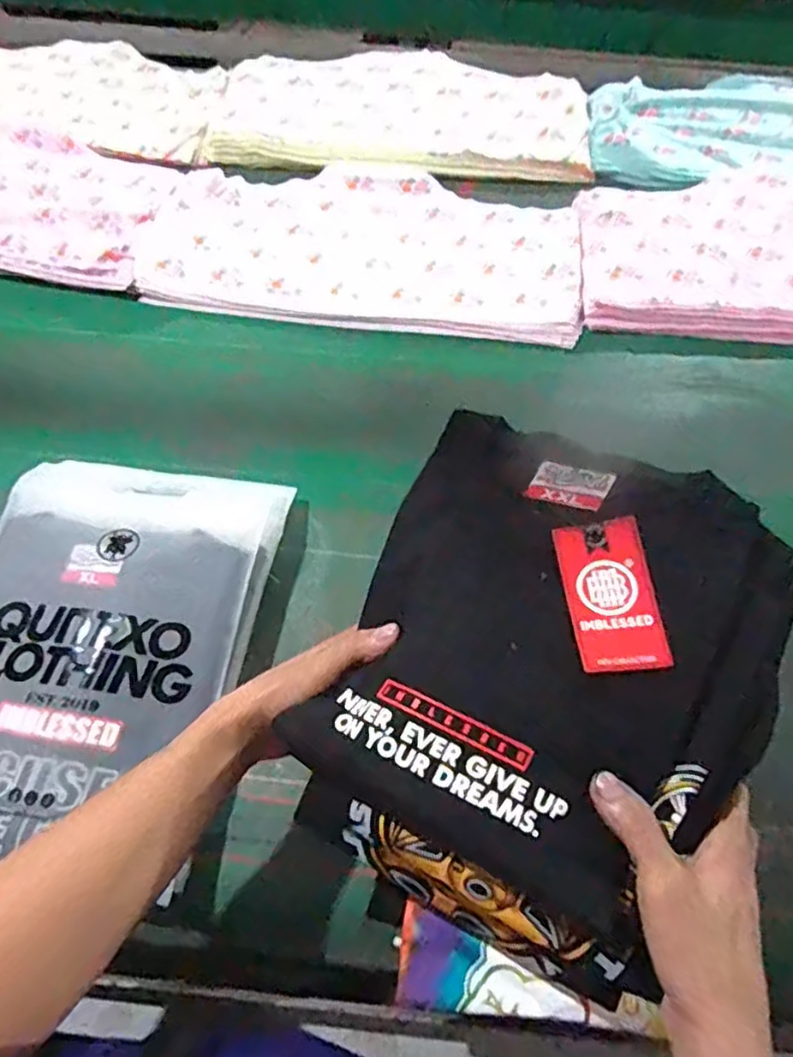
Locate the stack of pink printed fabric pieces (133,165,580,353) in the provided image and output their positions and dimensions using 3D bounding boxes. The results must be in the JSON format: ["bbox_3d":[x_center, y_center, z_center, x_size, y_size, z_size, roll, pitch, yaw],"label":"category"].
[{"bbox_3d":[-0.040,-0.360,0.858,0.528,0.039,0.283,4,61,2],"label":"stack of pink printed fabric pieces"}]

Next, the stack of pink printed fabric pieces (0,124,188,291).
[{"bbox_3d":[-0.540,-0.447,0.888,0.498,0.044,0.257,12,61,6],"label":"stack of pink printed fabric pieces"}]

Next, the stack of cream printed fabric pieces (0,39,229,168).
[{"bbox_3d":[-0.506,-0.647,1.030,0.489,0.068,0.260,8,61,4],"label":"stack of cream printed fabric pieces"}]

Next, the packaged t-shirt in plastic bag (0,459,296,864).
[{"bbox_3d":[-0.260,0.101,0.584,0.254,0.061,0.363,8,61,4],"label":"packaged t-shirt in plastic bag"}]

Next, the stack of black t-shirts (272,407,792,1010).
[{"bbox_3d":[0.082,0.086,0.407,0.242,0.078,0.291,24,74,21],"label":"stack of black t-shirts"}]

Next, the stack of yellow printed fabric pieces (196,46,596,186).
[{"bbox_3d":[0.008,-0.627,0.995,0.530,0.033,0.312,4,61,1],"label":"stack of yellow printed fabric pieces"}]

